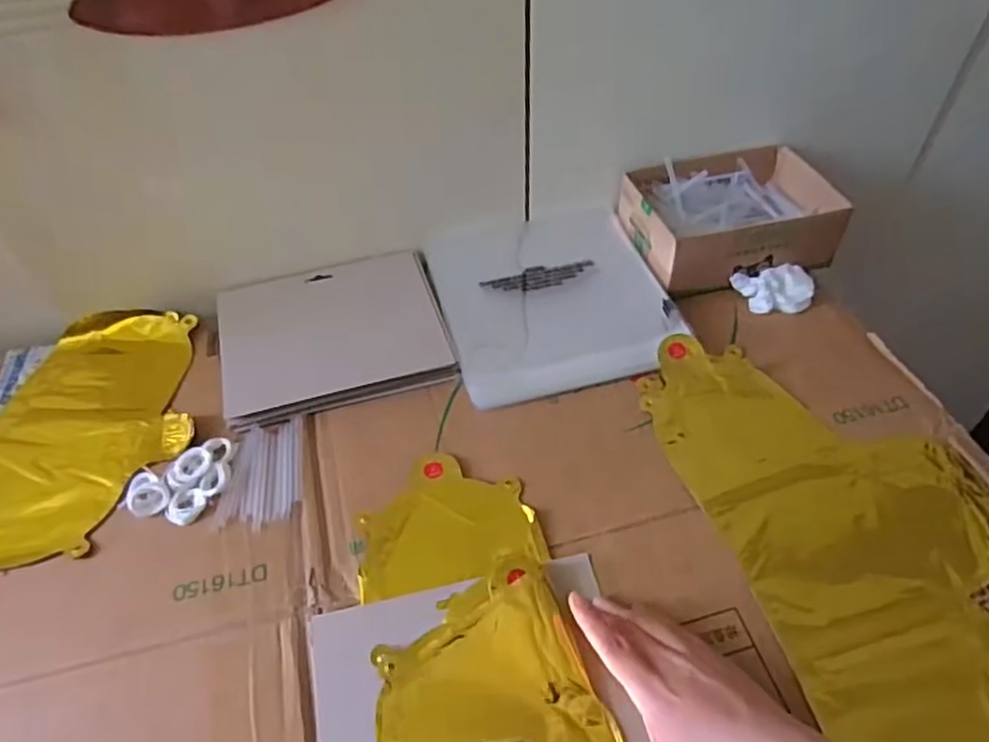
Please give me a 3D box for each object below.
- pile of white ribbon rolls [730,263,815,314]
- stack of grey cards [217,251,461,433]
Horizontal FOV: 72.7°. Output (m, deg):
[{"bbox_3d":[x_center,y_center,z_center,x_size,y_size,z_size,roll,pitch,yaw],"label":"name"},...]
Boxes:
[{"bbox_3d":[0.261,-0.076,0.625,0.067,0.017,0.044,-3,51,-1],"label":"pile of white ribbon rolls"},{"bbox_3d":[-0.147,-0.040,0.617,0.194,0.025,0.175,-14,52,-10],"label":"stack of grey cards"}]

